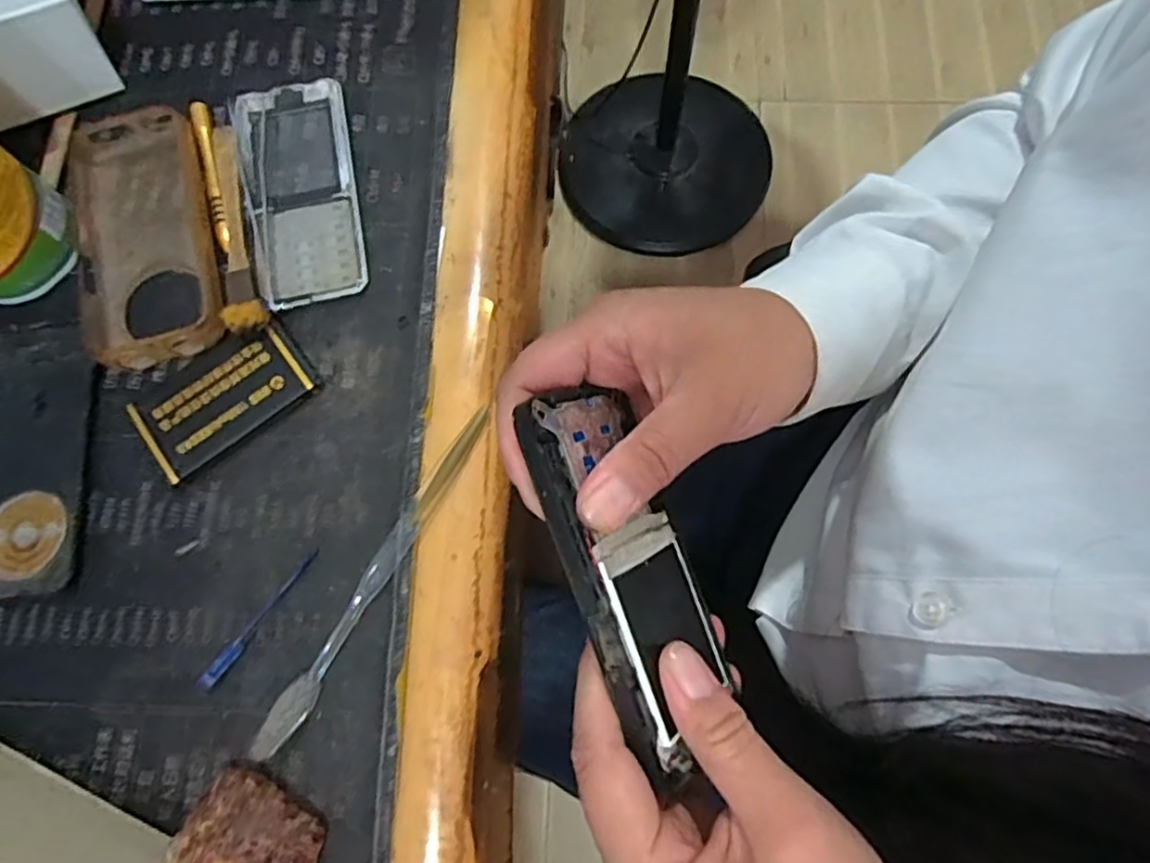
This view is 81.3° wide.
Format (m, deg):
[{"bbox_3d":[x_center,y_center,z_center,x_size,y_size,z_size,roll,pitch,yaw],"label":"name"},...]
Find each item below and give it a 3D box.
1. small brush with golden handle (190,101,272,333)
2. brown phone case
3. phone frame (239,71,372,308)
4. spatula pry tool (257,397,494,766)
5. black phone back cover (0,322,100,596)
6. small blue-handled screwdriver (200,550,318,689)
[{"bbox_3d":[-0.172,-0.109,0.329,0.019,0.018,0.137,-18,75,-4],"label":"small brush with golden handle"},{"bbox_3d":[-0.213,-0.098,0.329,0.067,0.014,0.139,-20,75,-4],"label":"brown phone case"},{"bbox_3d":[-0.139,-0.124,0.341,0.053,0.007,0.128,-14,75,-3],"label":"phone frame"},{"bbox_3d":[-0.083,0.060,0.288,0.013,0.006,0.165,30,77,9],"label":"spatula pry tool"},{"bbox_3d":[-0.250,0.010,0.308,0.053,0.006,0.125,-5,74,0],"label":"black phone back cover"},{"bbox_3d":[-0.133,0.078,0.283,0.007,0.006,0.067,32,77,9],"label":"small blue-handled screwdriver"}]

